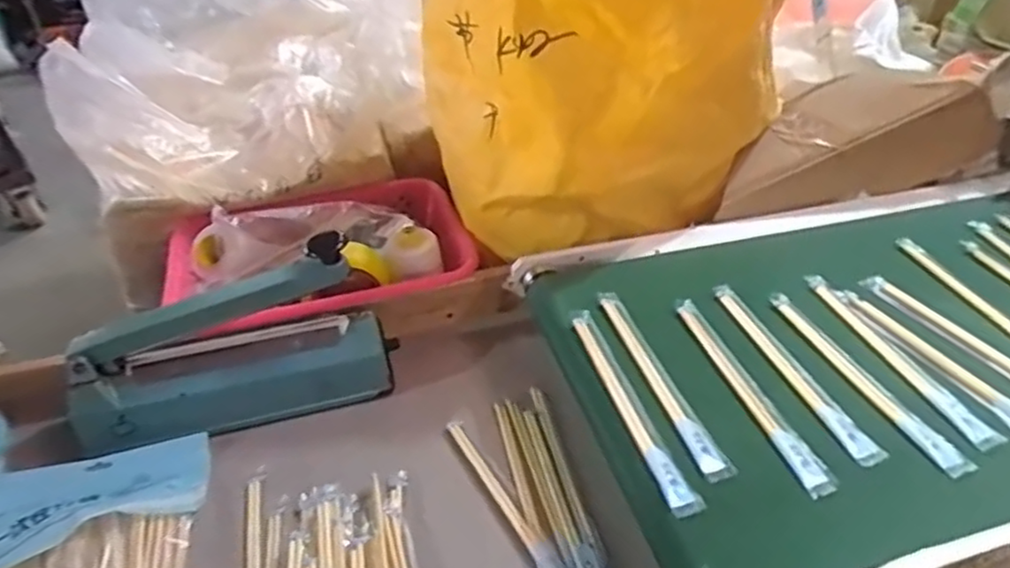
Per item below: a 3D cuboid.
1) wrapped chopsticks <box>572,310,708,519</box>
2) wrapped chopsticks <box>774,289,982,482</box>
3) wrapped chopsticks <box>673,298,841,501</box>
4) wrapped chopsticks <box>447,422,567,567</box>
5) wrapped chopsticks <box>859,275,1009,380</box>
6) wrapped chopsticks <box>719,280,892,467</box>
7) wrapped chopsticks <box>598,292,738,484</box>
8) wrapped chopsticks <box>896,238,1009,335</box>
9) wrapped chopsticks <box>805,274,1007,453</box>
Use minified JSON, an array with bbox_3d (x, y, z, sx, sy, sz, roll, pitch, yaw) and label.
[{"bbox_3d":[0.103,0.097,0.570,0.023,0.008,0.226,-10,39,-12],"label":"wrapped chopsticks"},{"bbox_3d":[0.312,0.079,0.595,0.024,0.007,0.226,-13,40,-15],"label":"wrapped chopsticks"},{"bbox_3d":[0.207,0.086,0.580,0.027,0.006,0.223,-10,39,-12],"label":"wrapped chopsticks"},{"bbox_3d":[0.002,0.204,0.615,0.026,0.011,0.211,-20,43,-24],"label":"wrapped chopsticks"},{"bbox_3d":[0.435,0.058,0.621,0.033,0.007,0.230,-17,41,-20],"label":"wrapped chopsticks"},{"bbox_3d":[0.252,0.072,0.605,0.027,0.005,0.226,-11,40,-14],"label":"wrapped chopsticks"},{"bbox_3d":[0.133,0.080,0.592,0.023,0.004,0.224,-11,40,-13],"label":"wrapped chopsticks"},{"bbox_3d":[0.480,0.020,0.675,0.025,0.007,0.225,-9,39,-11],"label":"wrapped chopsticks"},{"bbox_3d":[0.350,0.061,0.612,0.027,0.005,0.223,-12,40,-15],"label":"wrapped chopsticks"}]

